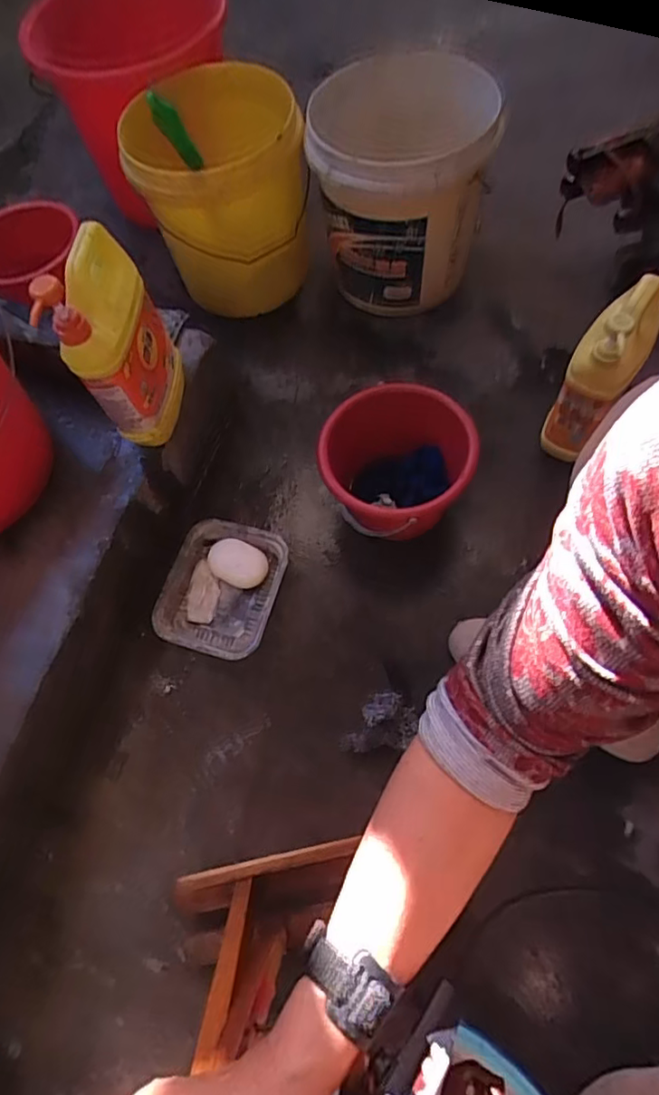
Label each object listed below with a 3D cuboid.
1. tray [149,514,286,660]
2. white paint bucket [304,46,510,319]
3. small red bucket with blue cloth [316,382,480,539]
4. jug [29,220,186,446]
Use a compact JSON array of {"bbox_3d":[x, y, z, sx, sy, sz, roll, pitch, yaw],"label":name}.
[{"bbox_3d":[-0.144,0.056,0.796,0.149,0.033,0.182,13,67,9],"label":"tray"},{"bbox_3d":[0.108,-0.558,0.912,0.279,0.243,0.262,-1,66,3],"label":"white paint bucket"},{"bbox_3d":[0.090,-0.092,0.767,0.175,0.156,0.190,-1,66,3],"label":"small red bucket with blue cloth"},{"bbox_3d":[-0.233,-0.235,0.668,0.068,0.221,0.146,2,66,4],"label":"jug"}]

